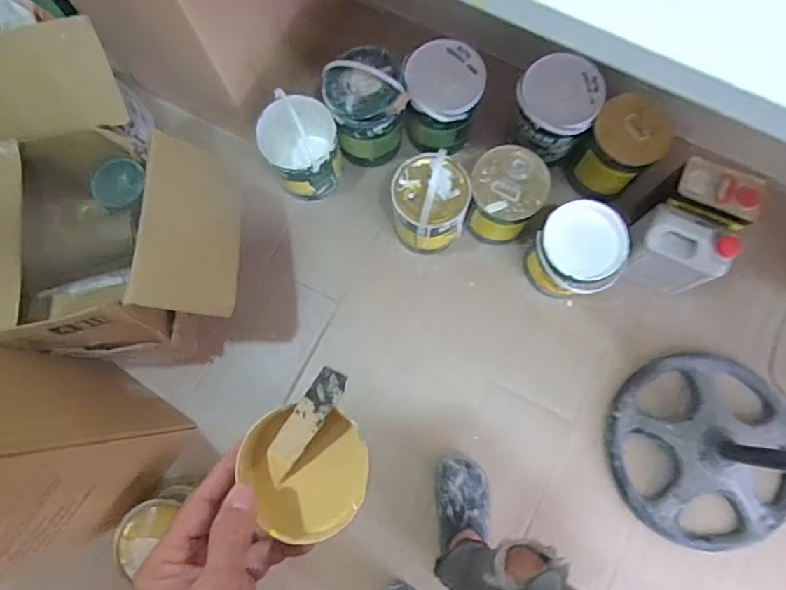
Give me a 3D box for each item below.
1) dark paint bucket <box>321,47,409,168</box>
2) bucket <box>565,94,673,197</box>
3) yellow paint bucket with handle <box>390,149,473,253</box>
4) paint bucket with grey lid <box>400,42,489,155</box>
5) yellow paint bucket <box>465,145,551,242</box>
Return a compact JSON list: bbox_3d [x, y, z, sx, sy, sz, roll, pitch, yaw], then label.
[{"bbox_3d":[-0.062,-0.429,1.222,0.170,0.265,0.179,-22,79,-4],"label":"dark paint bucket"},{"bbox_3d":[0.500,-0.329,1.187,0.162,0.170,0.156,-38,81,-5],"label":"bucket"},{"bbox_3d":[0.081,-0.197,1.163,0.164,0.210,0.157,0,80,2],"label":"yellow paint bucket with handle"},{"bbox_3d":[0.113,-0.445,1.226,0.172,0.201,0.176,0,80,2],"label":"paint bucket with grey lid"},{"bbox_3d":[0.242,-0.209,1.179,0.158,0.173,0.176,14,80,4],"label":"yellow paint bucket"}]

